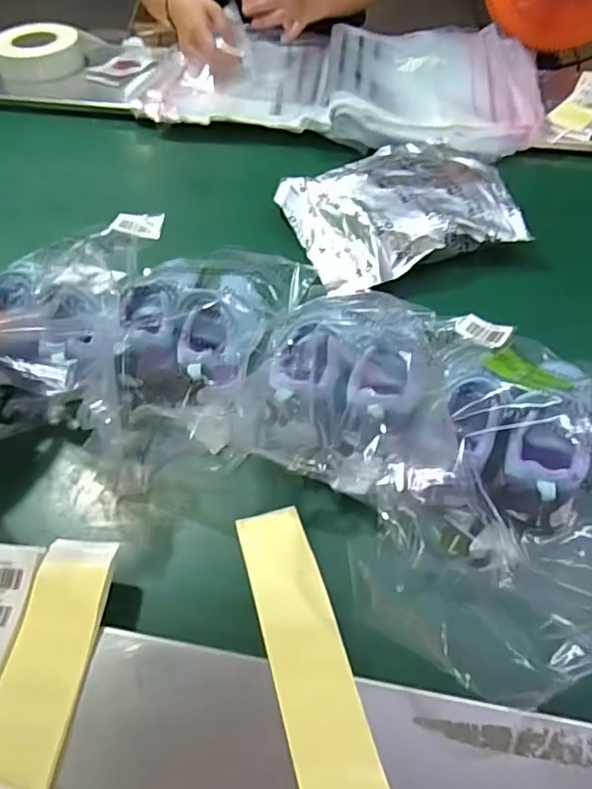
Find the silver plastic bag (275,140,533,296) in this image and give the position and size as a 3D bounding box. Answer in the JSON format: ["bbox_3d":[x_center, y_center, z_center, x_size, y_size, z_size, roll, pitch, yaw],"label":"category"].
[{"bbox_3d":[0.125,-0.240,0.715,0.264,0.054,0.225,-18,52,-14],"label":"silver plastic bag"}]

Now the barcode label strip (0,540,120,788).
[{"bbox_3d":[-0.173,0.242,0.333,0.053,0.010,0.326,5,51,2],"label":"barcode label strip"}]

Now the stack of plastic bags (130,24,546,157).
[{"bbox_3d":[0.063,-0.491,0.903,0.626,0.050,0.304,4,50,4],"label":"stack of plastic bags"}]

